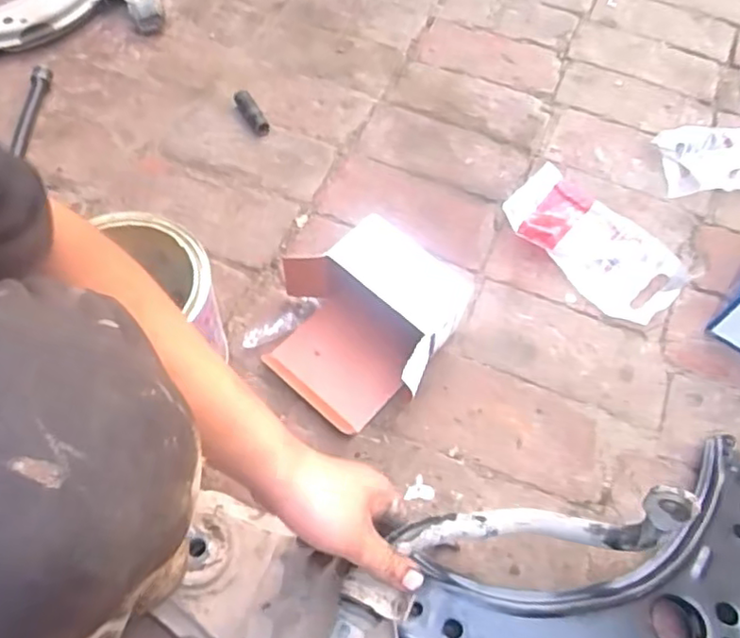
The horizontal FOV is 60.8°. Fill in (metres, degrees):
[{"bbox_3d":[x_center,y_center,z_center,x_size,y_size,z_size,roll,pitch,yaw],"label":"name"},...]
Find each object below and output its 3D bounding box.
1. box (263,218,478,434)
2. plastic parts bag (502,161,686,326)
[{"bbox_3d":[-0.001,0.008,0.698,0.182,0.107,0.195,31,62,17],"label":"box"},{"bbox_3d":[0.281,-0.097,0.794,0.129,0.034,0.233,-40,67,-23],"label":"plastic parts bag"}]

